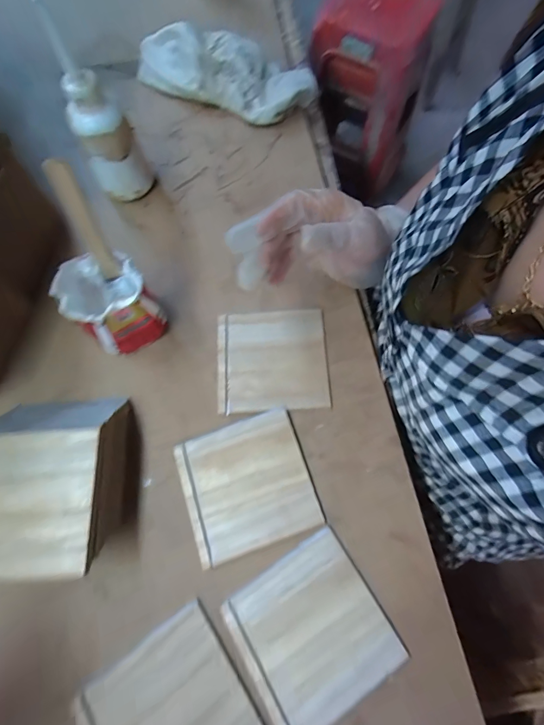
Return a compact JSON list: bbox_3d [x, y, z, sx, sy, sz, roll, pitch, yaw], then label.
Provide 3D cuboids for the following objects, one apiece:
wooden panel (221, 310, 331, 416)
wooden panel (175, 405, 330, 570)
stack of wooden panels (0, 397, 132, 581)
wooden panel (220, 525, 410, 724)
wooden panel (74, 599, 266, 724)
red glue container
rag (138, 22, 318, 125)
[{"bbox_3d":[0.000,-0.005,0.340,0.107,0.005,0.104,-3,70,-1],"label":"wooden panel"},{"bbox_3d":[-0.022,0.106,0.301,0.109,0.006,0.106,-18,71,-7],"label":"wooden panel"},{"bbox_3d":[-0.184,0.095,0.283,0.115,0.049,0.138,-4,70,-2],"label":"stack of wooden panels"},{"bbox_3d":[0.032,0.209,0.264,0.108,0.004,0.105,-31,73,-11],"label":"wooden panel"},{"bbox_3d":[-0.074,0.260,0.243,0.107,0.009,0.106,-34,74,-11],"label":"wooden panel"},{"bbox_3d":[-0.147,-0.054,0.320,0.066,0.080,0.067,-40,75,-13],"label":"red glue container"},{"bbox_3d":[-0.065,-0.379,0.445,0.244,0.049,0.098,17,71,6],"label":"rag"}]

